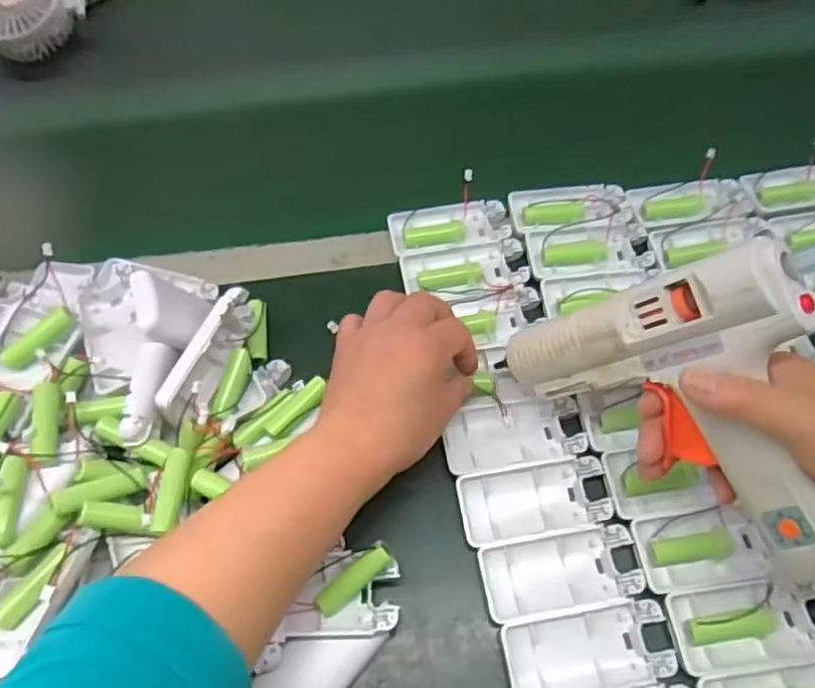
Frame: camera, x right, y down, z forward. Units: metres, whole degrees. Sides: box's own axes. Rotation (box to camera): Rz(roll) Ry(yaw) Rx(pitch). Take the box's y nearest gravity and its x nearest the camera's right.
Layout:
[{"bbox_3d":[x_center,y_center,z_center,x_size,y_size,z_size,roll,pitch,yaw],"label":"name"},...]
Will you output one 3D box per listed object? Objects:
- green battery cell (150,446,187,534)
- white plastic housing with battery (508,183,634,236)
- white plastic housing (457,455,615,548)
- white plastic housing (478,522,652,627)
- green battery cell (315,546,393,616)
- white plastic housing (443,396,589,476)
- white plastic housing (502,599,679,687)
[{"bbox_3d":[-0.138,0.085,0.378,0.014,0.014,0.048,1,62,2],"label":"green battery cell"},{"bbox_3d":[0.132,-0.110,0.525,0.093,0.015,0.050,-8,62,-3],"label":"white plastic housing with battery"},{"bbox_3d":[0.082,0.100,0.419,0.094,0.016,0.043,-11,62,-4],"label":"white plastic housing"},{"bbox_3d":[0.093,0.138,0.396,0.094,0.015,0.044,-11,62,-4],"label":"white plastic housing"},{"bbox_3d":[-0.031,0.136,0.379,0.049,0.014,0.014,-41,64,0],"label":"green battery cell"},{"bbox_3d":[0.071,0.061,0.437,0.092,0.011,0.045,-9,62,-4],"label":"white plastic housing"},{"bbox_3d":[0.103,0.176,0.373,0.093,0.013,0.044,-9,62,-4],"label":"white plastic housing"}]

